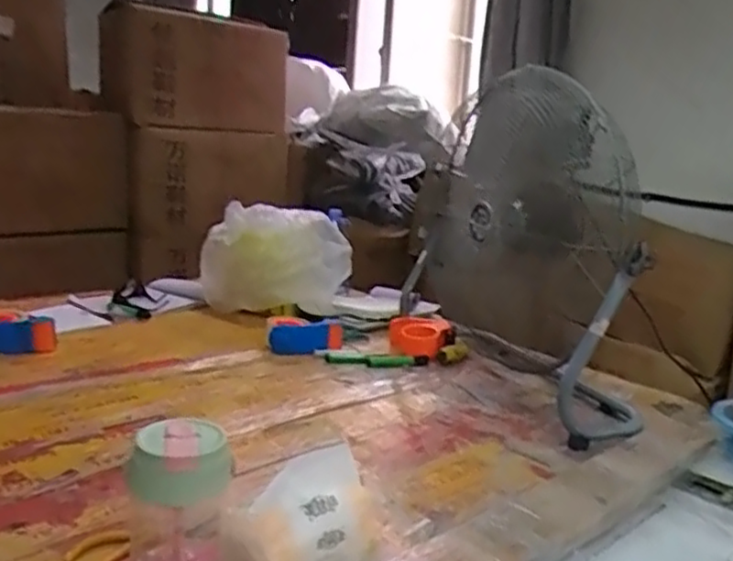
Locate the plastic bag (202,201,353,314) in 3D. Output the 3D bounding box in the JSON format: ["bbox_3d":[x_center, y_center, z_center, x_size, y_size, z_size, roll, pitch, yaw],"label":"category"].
[{"bbox_3d":[-0.220,-0.053,1.716,0.361,0.220,0.225,1,12,-10],"label":"plastic bag"}]

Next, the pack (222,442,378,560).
[{"bbox_3d":[-0.064,0.243,0.697,0.154,0.104,0.078,-6,16,-38],"label":"pack"}]

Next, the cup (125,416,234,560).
[{"bbox_3d":[-0.164,0.227,0.625,0.090,0.199,0.093,-1,13,-19],"label":"cup"}]

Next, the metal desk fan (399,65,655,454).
[{"bbox_3d":[0.275,-0.083,1.278,0.367,0.551,0.559,5,12,6],"label":"metal desk fan"}]

